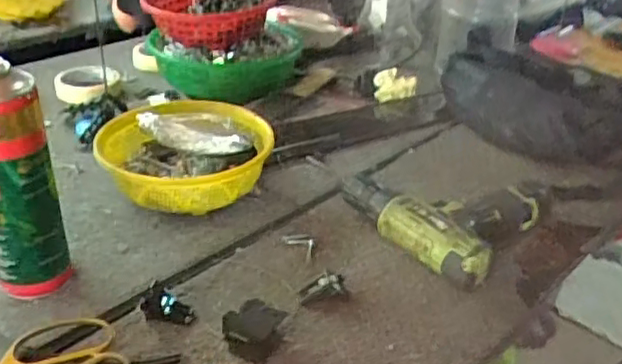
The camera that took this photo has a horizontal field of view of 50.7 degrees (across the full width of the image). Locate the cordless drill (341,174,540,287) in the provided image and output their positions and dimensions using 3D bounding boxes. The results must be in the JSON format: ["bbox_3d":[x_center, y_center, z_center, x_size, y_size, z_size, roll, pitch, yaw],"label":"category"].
[{"bbox_3d":[0.147,0.029,0.710,0.169,0.047,0.184,-20,38,-33],"label":"cordless drill"}]

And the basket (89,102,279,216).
[{"bbox_3d":[-0.144,-0.023,0.756,0.187,0.073,0.167,-3,32,-10],"label":"basket"}]

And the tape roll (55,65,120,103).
[{"bbox_3d":[-0.349,-0.150,1.000,0.091,0.032,0.096,3,31,-2],"label":"tape roll"}]

